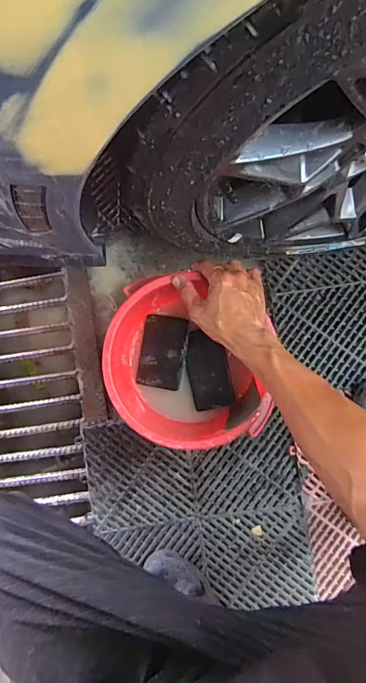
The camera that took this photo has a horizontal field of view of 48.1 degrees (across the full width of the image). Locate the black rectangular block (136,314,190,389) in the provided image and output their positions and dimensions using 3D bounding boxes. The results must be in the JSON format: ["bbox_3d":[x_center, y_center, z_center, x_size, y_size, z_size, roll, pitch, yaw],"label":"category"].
[{"bbox_3d":[-0.034,0.018,0.676,0.070,0.016,0.115,10,88,1],"label":"black rectangular block"}]

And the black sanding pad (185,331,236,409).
[{"bbox_3d":[0.042,0.046,0.672,0.066,0.012,0.125,-11,88,1],"label":"black sanding pad"}]

